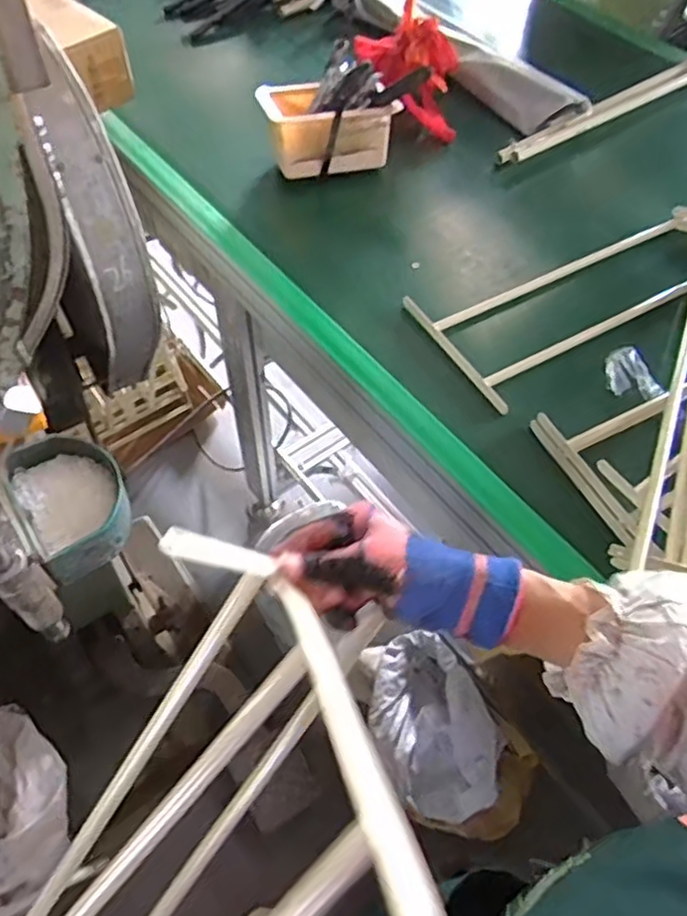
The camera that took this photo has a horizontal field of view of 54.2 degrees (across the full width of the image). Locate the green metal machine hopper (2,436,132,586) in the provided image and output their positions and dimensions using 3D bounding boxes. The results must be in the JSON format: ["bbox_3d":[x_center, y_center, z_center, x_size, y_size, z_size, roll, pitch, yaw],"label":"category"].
[{"bbox_3d":[-0.292,0.046,0.734,0.105,0.044,0.167,-28,61,-19],"label":"green metal machine hopper"}]

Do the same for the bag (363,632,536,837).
[{"bbox_3d":[0.191,0.542,1.356,0.255,0.192,0.424,-28,61,-19],"label":"bag"}]

